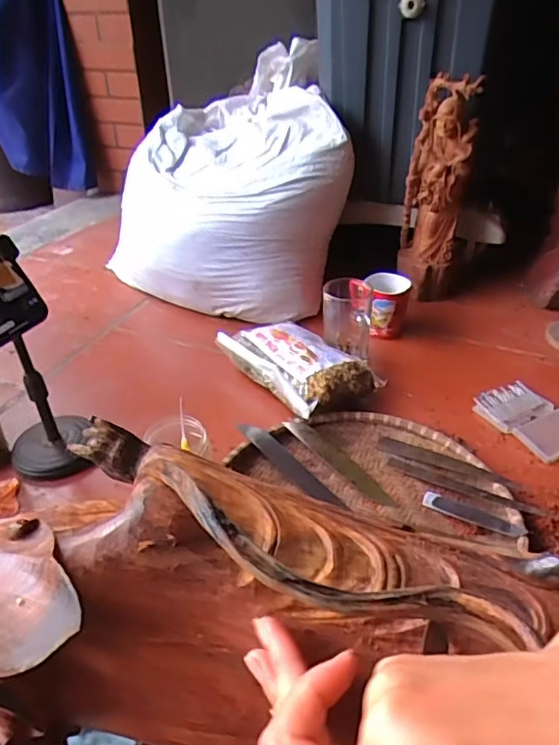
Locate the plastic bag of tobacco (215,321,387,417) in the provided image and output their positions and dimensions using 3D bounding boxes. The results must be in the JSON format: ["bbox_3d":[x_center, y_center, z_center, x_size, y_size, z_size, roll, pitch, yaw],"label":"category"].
[{"bbox_3d":[0.027,-0.018,0.837,0.144,0.069,0.234,-21,39,-26],"label":"plastic bag of tobacco"}]

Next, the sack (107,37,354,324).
[{"bbox_3d":[-0.114,-0.356,1.085,0.446,0.361,0.484,-8,35,-10],"label":"sack"}]

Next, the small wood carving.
[{"bbox_3d":[0.270,-0.298,0.974,0.104,0.364,0.087,8,35,13],"label":"small wood carving"}]

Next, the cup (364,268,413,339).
[{"bbox_3d":[0.184,-0.115,0.954,0.075,0.092,0.071,4,35,8],"label":"cup"}]

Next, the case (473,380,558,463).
[{"bbox_3d":[0.347,0.062,0.758,0.103,0.021,0.131,-19,38,-24],"label":"case"}]

